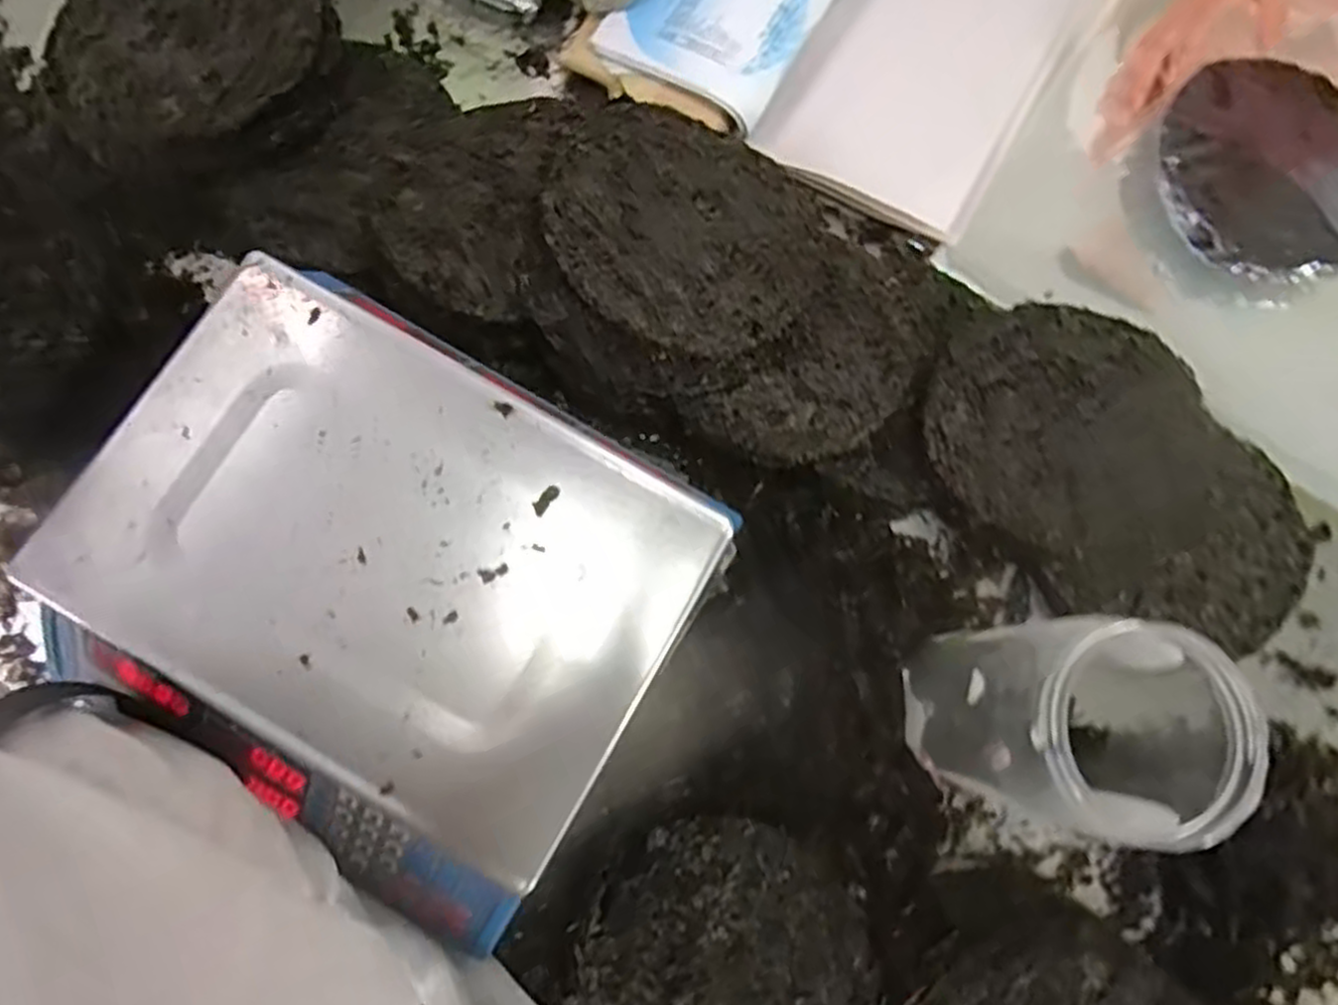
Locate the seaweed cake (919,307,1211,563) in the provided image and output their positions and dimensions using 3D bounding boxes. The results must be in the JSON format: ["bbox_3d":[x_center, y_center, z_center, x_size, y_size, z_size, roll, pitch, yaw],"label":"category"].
[{"bbox_3d":[0.294,-0.060,0.586,0.183,0.019,0.196,0,78,-1],"label":"seaweed cake"}]

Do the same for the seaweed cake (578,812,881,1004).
[{"bbox_3d":[0.036,0.313,0.512,0.184,0.015,0.196,-4,76,16],"label":"seaweed cake"}]

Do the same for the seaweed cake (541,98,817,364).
[{"bbox_3d":[0.013,-0.198,0.556,0.184,0.044,0.183,0,78,-1],"label":"seaweed cake"}]

